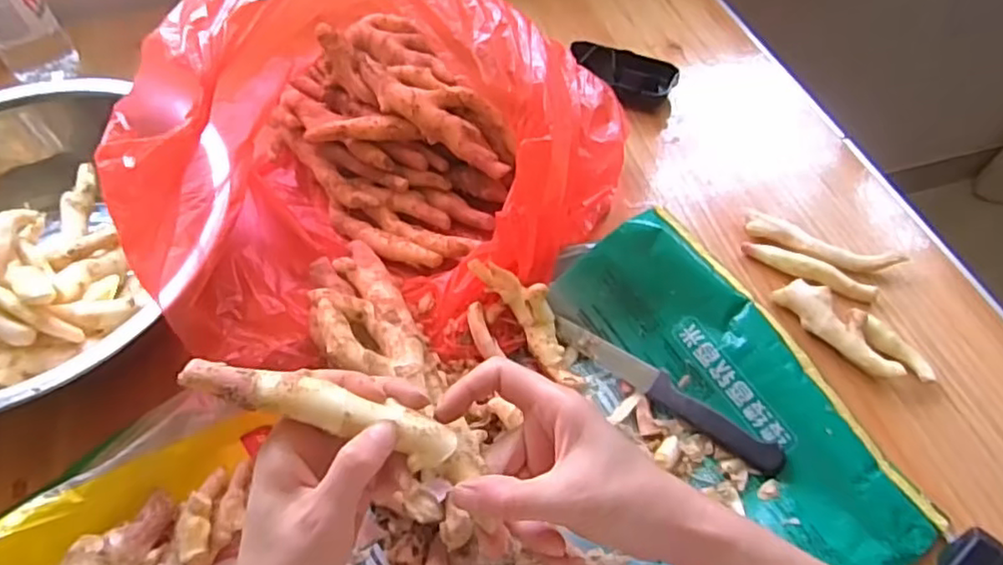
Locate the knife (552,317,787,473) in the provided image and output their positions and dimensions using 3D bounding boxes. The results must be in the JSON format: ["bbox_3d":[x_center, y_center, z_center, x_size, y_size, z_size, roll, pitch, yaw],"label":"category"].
[{"bbox_3d":[0.108,0.071,0.438,0.169,0.012,0.017,33,62,23],"label":"knife"}]

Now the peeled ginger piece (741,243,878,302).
[{"bbox_3d":[0.234,-0.009,0.498,0.099,0.017,0.017,26,59,19],"label":"peeled ginger piece"}]

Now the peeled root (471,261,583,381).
[{"bbox_3d":[0.023,0.022,0.455,0.032,0.020,0.108,-32,77,-19],"label":"peeled root"}]

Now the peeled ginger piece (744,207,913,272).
[{"bbox_3d":[0.249,-0.030,0.511,0.115,0.017,0.026,24,59,18],"label":"peeled ginger piece"}]

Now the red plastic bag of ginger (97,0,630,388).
[{"bbox_3d":[-0.078,-0.092,0.449,0.284,0.209,0.294,13,56,11],"label":"red plastic bag of ginger"}]

